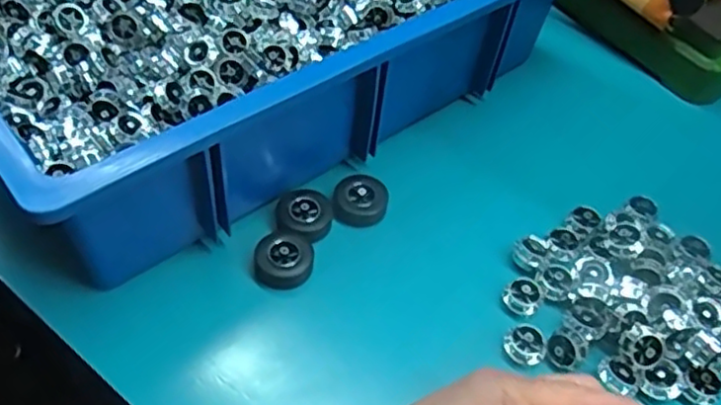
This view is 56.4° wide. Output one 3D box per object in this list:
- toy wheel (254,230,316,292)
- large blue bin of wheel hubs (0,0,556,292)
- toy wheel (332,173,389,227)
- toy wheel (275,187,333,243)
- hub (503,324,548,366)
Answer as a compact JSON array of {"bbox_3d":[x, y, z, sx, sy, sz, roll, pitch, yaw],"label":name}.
[{"bbox_3d":[-0.050,0.036,0.435,0.038,0.012,0.038,-7,53,-8],"label":"toy wheel"},{"bbox_3d":[-0.082,-0.176,0.531,0.470,0.114,0.330,-34,61,-25],"label":"large blue bin of wheel hubs"},{"bbox_3d":[0.000,-0.002,0.473,0.038,0.014,0.036,1,53,-2],"label":"toy wheel"},{"bbox_3d":[-0.039,0.008,0.461,0.038,0.014,0.039,1,53,-2],"label":"toy wheel"},{"bbox_3d":[0.099,0.085,0.405,0.024,0.010,0.022,1,53,-2],"label":"hub"}]

